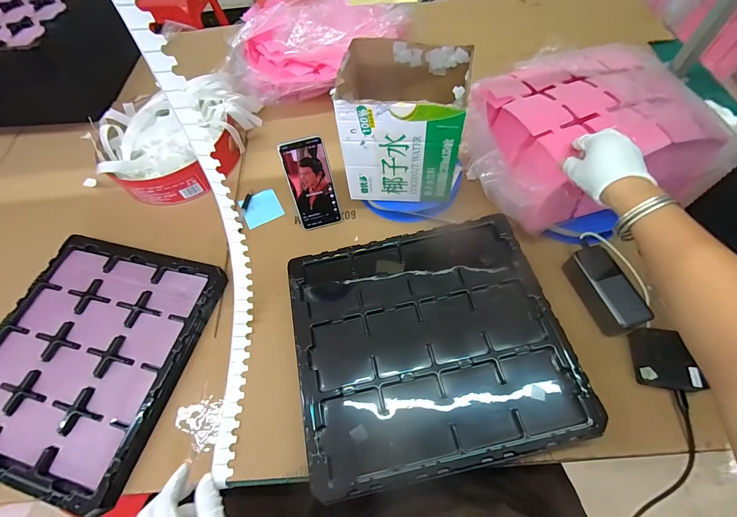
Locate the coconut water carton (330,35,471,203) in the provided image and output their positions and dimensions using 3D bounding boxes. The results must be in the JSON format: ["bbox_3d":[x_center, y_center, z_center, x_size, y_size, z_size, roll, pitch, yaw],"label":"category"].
[{"bbox_3d":[0.058,-0.215,0.576,0.185,0.213,0.150,4,62,7],"label":"coconut water carton"}]

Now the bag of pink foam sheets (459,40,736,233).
[{"bbox_3d":[0.363,-0.223,0.582,0.404,0.112,0.316,-11,62,-2],"label":"bag of pink foam sheets"}]

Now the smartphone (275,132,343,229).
[{"bbox_3d":[-0.103,-0.133,0.616,0.078,0.167,0.007,-13,33,-3],"label":"smartphone"}]

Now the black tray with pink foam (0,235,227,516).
[{"bbox_3d":[-0.461,0.147,0.551,0.330,0.030,0.363,11,63,10],"label":"black tray with pink foam"}]

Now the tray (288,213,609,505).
[{"bbox_3d":[0.082,0.113,0.492,0.368,0.021,0.335,-13,62,-3],"label":"tray"}]

